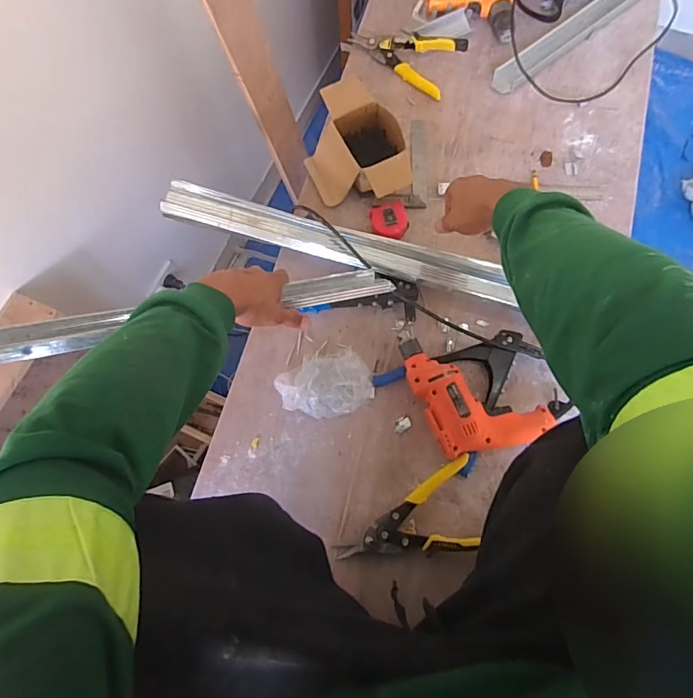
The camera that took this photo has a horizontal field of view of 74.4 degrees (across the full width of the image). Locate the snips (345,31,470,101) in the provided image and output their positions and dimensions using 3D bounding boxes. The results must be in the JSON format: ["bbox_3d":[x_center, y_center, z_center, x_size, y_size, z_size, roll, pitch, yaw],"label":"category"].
[{"bbox_3d":[0.115,-0.616,0.941,0.235,0.037,0.123,29,76,10],"label":"snips"}]

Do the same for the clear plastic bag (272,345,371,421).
[{"bbox_3d":[-0.035,0.053,0.736,0.153,0.070,0.107,-6,73,0],"label":"clear plastic bag"}]

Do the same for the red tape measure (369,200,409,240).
[{"bbox_3d":[0.078,-0.227,0.832,0.064,0.044,0.069,-13,73,-2],"label":"red tape measure"}]

